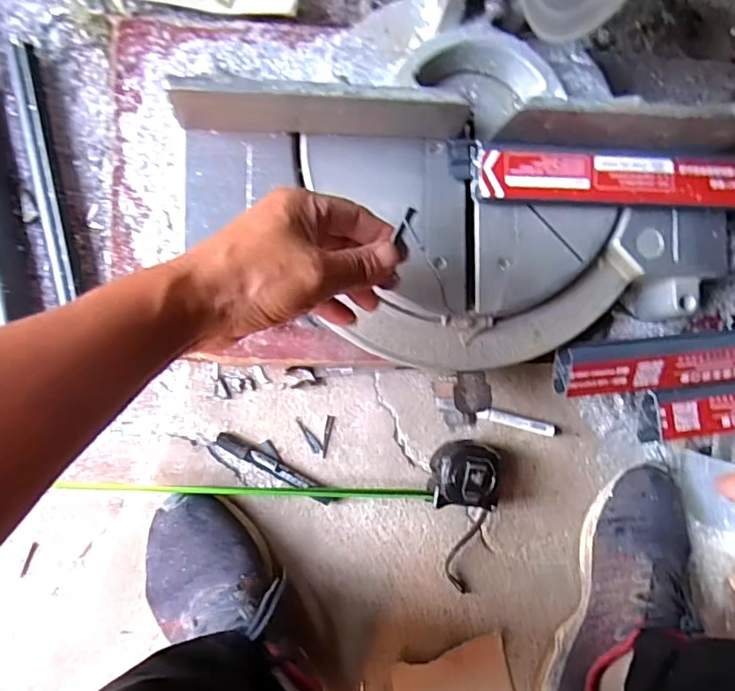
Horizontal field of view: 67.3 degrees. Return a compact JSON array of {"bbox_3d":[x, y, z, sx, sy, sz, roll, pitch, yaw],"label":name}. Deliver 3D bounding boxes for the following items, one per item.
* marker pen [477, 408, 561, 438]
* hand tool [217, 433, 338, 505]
[{"bbox_3d":[0.164,0.082,0.588,0.097,0.015,0.014,15,92,-4],"label":"marker pen"},{"bbox_3d":[-0.089,0.123,0.545,0.130,0.015,0.016,32,91,-4],"label":"hand tool"}]

